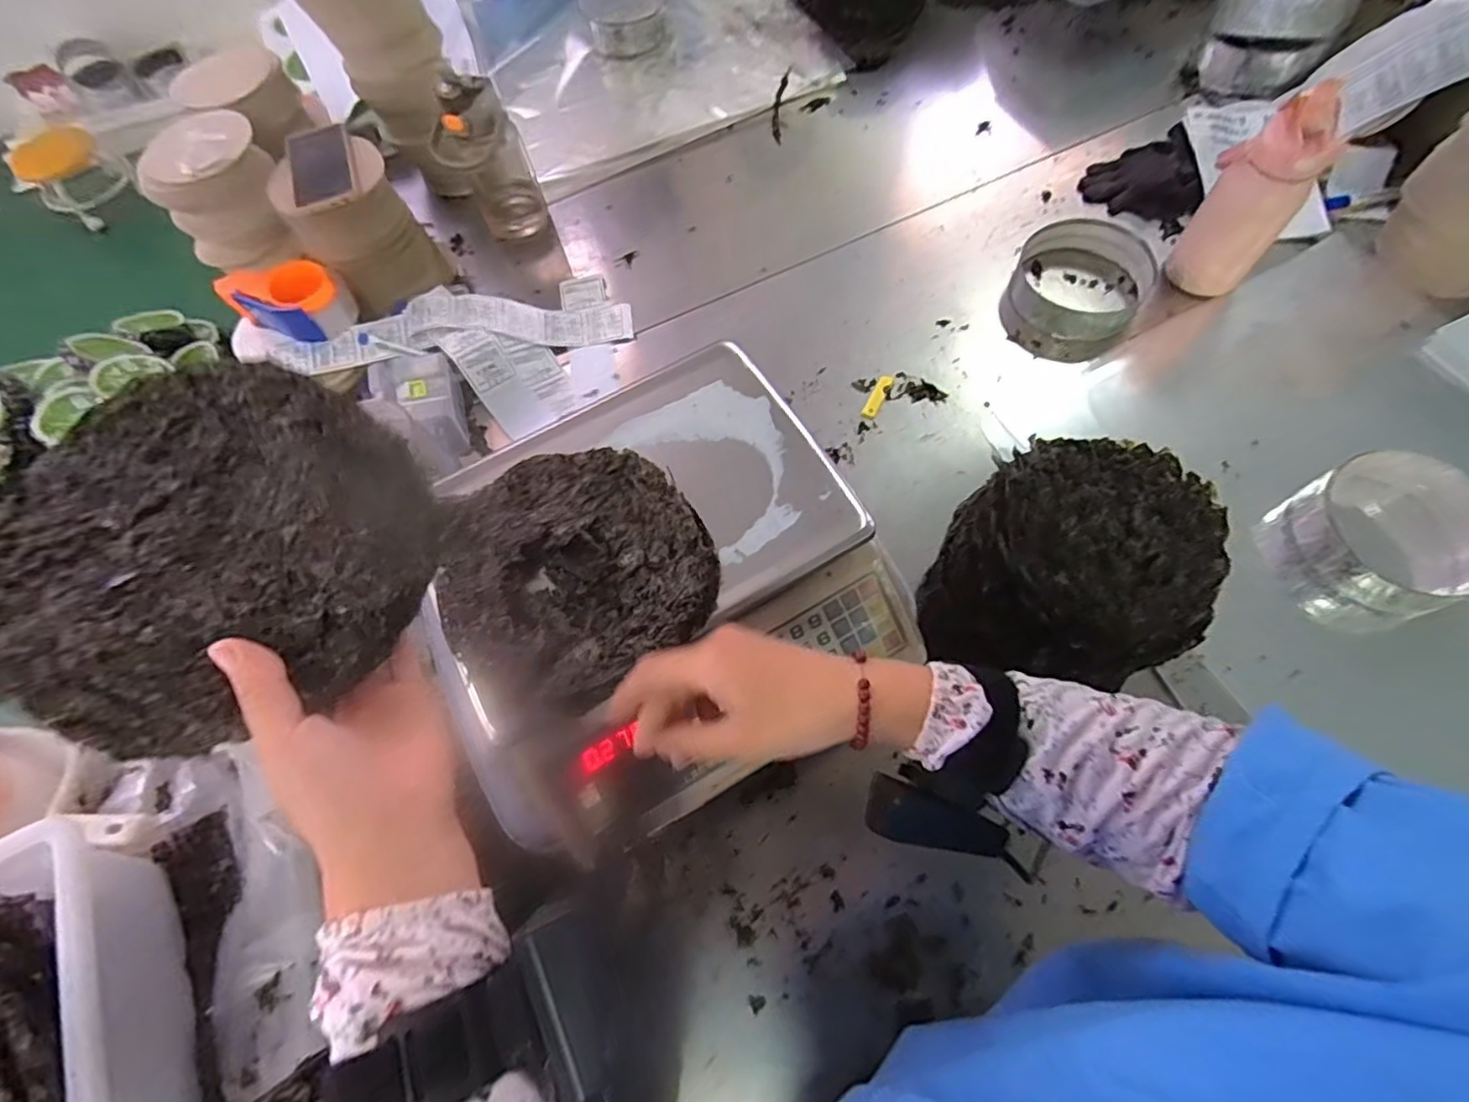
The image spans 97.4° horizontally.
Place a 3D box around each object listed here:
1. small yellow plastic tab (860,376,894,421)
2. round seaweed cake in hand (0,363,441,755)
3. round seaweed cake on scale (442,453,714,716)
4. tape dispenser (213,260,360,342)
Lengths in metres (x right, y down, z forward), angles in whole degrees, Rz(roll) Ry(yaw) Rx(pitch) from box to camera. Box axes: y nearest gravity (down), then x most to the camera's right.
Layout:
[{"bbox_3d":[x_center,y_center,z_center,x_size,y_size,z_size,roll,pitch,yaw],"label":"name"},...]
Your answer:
[{"bbox_3d":[0.199,-0.215,0.896,0.020,0.006,0.076,26,68,14],"label":"small yellow plastic tab"},{"bbox_3d":[-0.253,-0.003,0.316,0.183,0.017,0.182,3,73,-9],"label":"round seaweed cake in hand"},{"bbox_3d":[-0.120,0.010,0.476,0.190,0.023,0.191,-1,66,3],"label":"round seaweed cake on scale"},{"bbox_3d":[-0.617,-0.353,0.891,0.160,0.065,0.094,18,68,12],"label":"tape dispenser"}]

